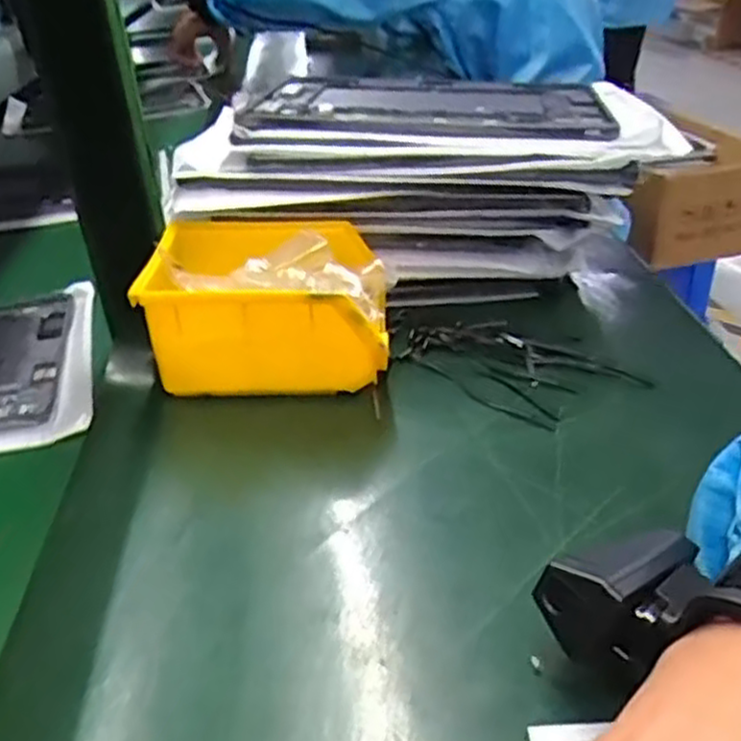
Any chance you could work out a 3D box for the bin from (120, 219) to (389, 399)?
[{"bbox_3d":[-0.059,-0.040,0.474,0.138,0.080,0.110,-3,32,1],"label":"bin"}]

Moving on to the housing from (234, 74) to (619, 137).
[{"bbox_3d":[0.046,-0.209,0.590,0.254,0.018,0.183,1,32,7],"label":"housing"}]

